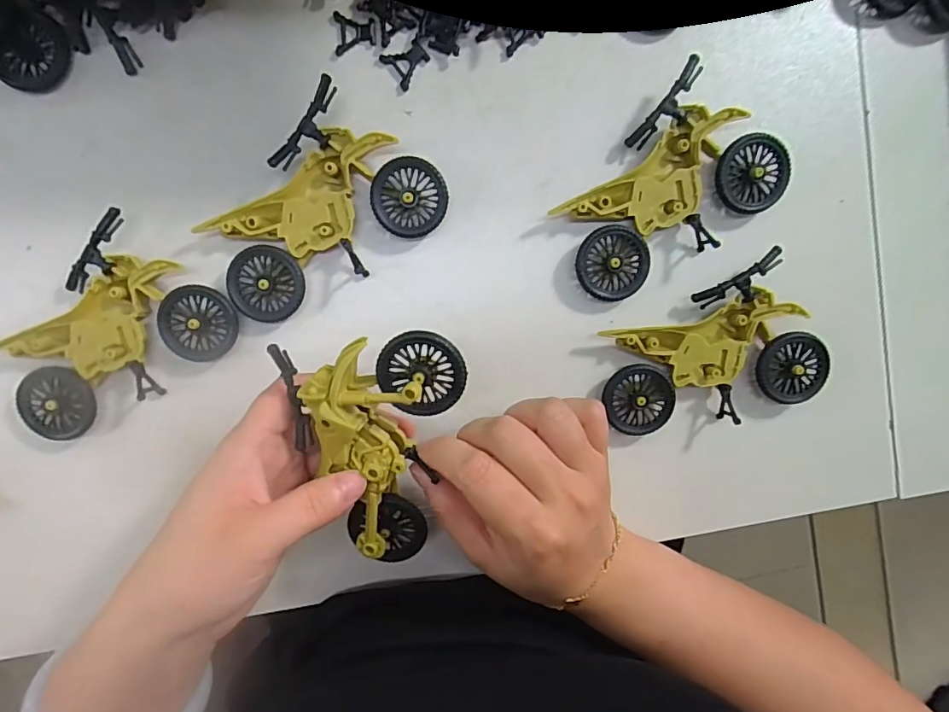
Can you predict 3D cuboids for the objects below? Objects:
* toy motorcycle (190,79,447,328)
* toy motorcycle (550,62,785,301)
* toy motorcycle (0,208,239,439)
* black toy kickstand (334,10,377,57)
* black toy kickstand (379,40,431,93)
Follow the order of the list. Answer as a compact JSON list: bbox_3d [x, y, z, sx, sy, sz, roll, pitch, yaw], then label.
[{"bbox_3d":[-0.076,-0.066,0.250,0.112,0.025,0.076,-44,95,3],"label":"toy motorcycle"},{"bbox_3d":[0.097,-0.082,0.260,0.113,0.030,0.074,-40,95,2],"label":"toy motorcycle"},{"bbox_3d":[-0.185,-0.014,0.253,0.112,0.023,0.077,-31,95,1],"label":"toy motorcycle"},{"bbox_3d":[-0.059,-0.161,0.252,0.020,0.004,0.019,-4,95,-1],"label":"black toy kickstand"},{"bbox_3d":[-0.034,-0.148,0.257,0.020,0.006,0.019,-37,95,2],"label":"black toy kickstand"}]

